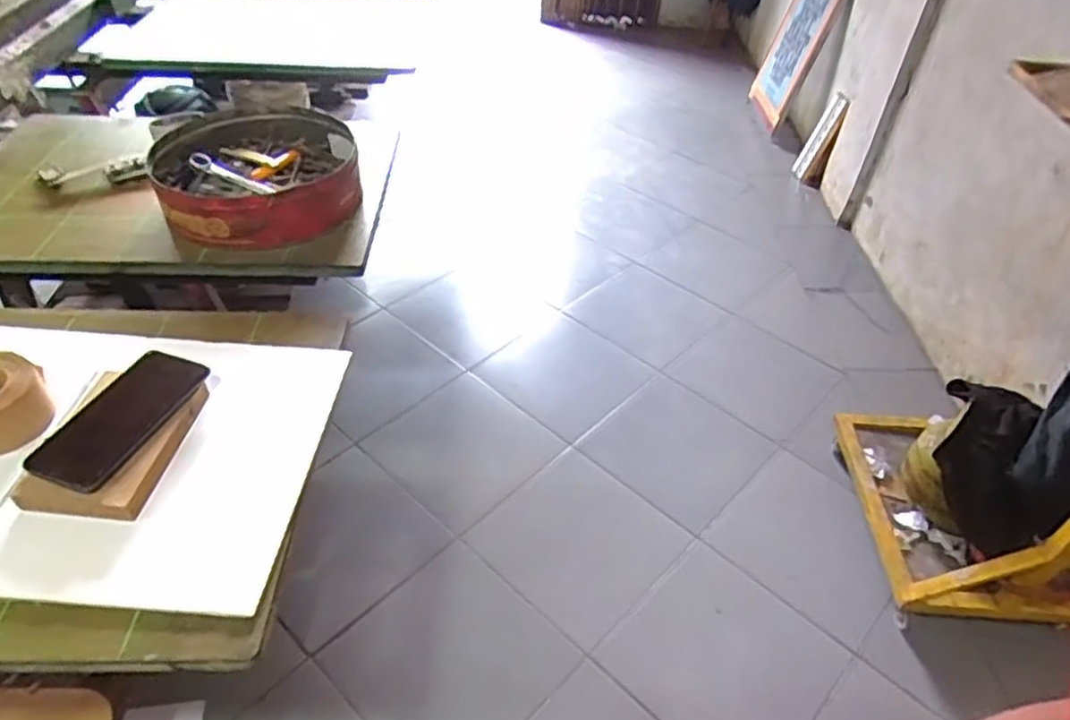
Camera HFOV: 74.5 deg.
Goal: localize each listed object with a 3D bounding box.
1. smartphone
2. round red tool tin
[{"bbox_3d":[-0.372,0.052,0.644,0.077,0.014,0.159,19,44,9],"label":"smartphone"},{"bbox_3d":[-0.381,-0.265,0.982,0.269,0.063,0.297,-13,45,-17],"label":"round red tool tin"}]

